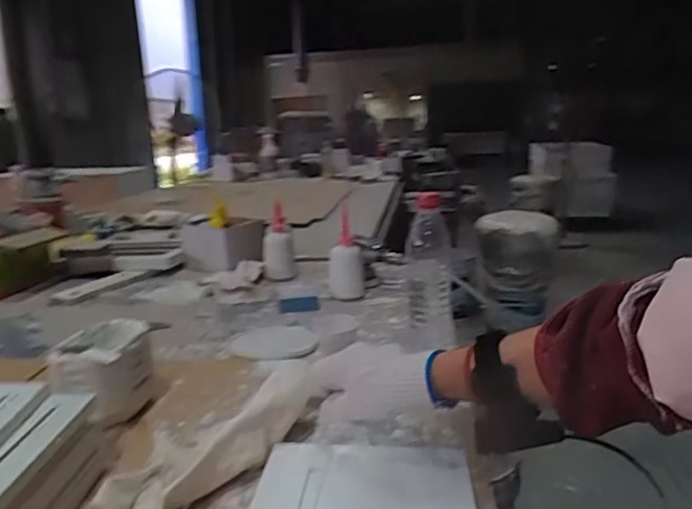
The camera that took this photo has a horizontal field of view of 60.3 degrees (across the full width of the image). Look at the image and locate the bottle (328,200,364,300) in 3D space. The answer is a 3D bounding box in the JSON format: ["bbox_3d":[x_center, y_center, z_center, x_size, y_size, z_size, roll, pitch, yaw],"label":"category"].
[{"bbox_3d":[0.000,-0.004,1.084,0.063,0.162,0.045,-2,11,-1],"label":"bottle"}]

